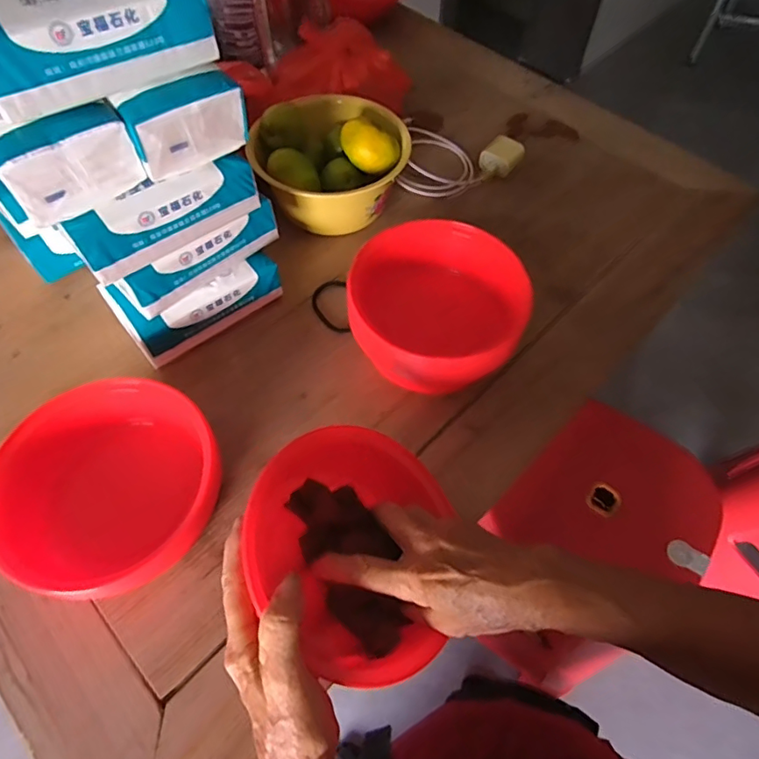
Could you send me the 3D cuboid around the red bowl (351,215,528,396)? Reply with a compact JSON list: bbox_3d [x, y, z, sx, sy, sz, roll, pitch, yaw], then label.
[{"bbox_3d":[0.055,-0.060,0.510,0.165,0.100,0.153,0,60,0],"label":"red bowl"}]

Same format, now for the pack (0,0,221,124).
[{"bbox_3d":[-0.208,-0.249,0.364,0.158,0.056,0.080,-31,65,-17],"label":"pack"}]

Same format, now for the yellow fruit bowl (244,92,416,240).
[{"bbox_3d":[-0.055,-0.252,0.620,0.174,0.104,0.144,-34,66,-19],"label":"yellow fruit bowl"}]

